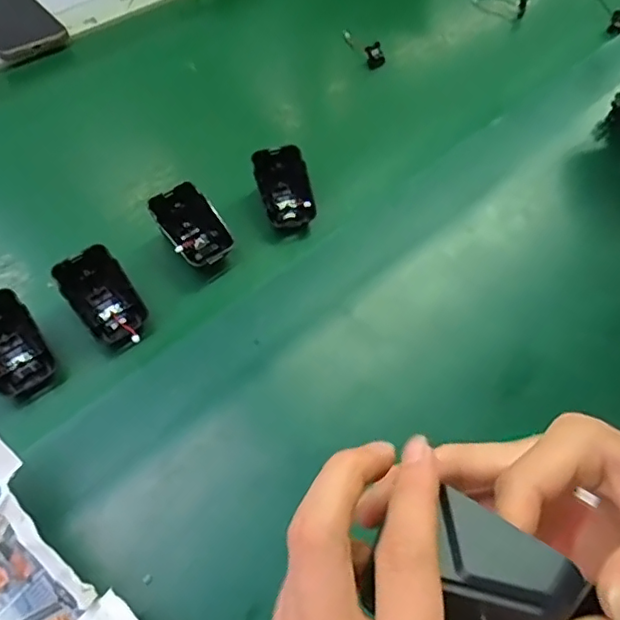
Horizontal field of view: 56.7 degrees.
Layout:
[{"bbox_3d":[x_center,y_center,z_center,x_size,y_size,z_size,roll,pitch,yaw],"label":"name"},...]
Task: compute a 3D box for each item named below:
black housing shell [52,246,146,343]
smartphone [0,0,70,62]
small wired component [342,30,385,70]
[{"bbox_3d":[-0.153,-0.008,0.426,0.044,0.044,0.060,-31,64,-21],"label":"black housing shell"},{"bbox_3d":[-0.342,-0.332,0.645,0.080,0.008,0.158,-34,65,-23],"label":"smartphone"},{"bbox_3d":[0.056,-0.293,0.636,0.020,0.023,0.070,-22,61,-17],"label":"small wired component"}]

